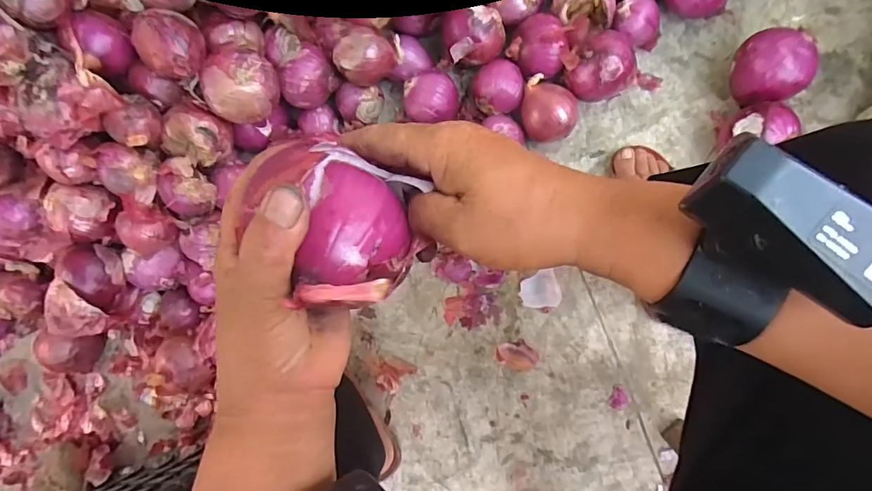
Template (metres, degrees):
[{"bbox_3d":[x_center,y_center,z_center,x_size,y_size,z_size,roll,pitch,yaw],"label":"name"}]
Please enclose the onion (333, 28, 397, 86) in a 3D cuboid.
[{"bbox_3d":[-0.098,-0.263,0.647,0.071,0.052,0.071,38,96,6],"label":"onion"}]

